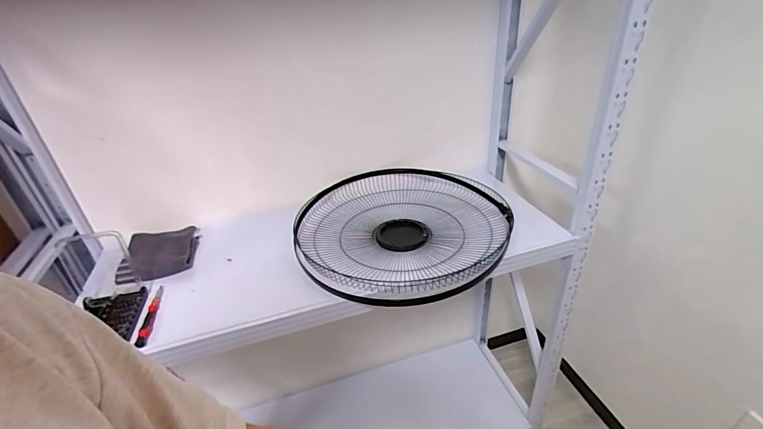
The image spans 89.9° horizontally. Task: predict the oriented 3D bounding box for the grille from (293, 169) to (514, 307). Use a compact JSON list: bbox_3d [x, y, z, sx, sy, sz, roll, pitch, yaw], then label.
[{"bbox_3d":[0.044,0.023,0.938,0.499,0.074,0.499,-4,31,2],"label":"grille"}]

